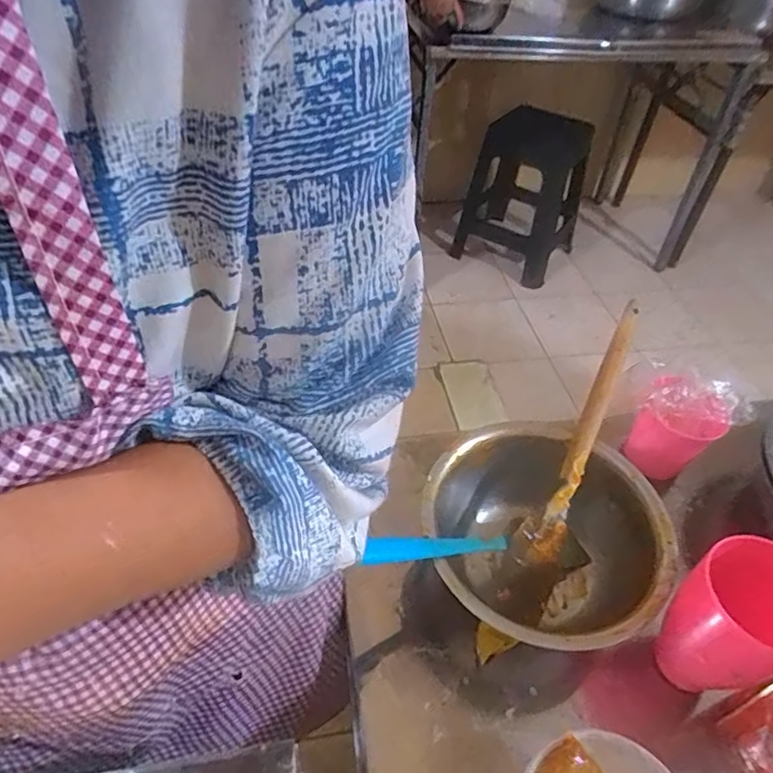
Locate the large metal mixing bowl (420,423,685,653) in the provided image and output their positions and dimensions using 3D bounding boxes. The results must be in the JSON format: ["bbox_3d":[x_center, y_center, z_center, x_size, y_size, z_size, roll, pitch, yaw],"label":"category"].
[{"bbox_3d":[0.125,0.132,0.478,0.186,0.101,0.185,3,45,-3],"label":"large metal mixing bowl"}]

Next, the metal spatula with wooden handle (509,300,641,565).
[{"bbox_3d":[0.172,0.038,0.500,0.036,0.019,0.247,23,78,17],"label":"metal spatula with wooden handle"}]

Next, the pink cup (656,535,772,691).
[{"bbox_3d":[0.250,0.175,0.419,0.080,0.120,0.073,3,45,-3],"label":"pink cup"}]

